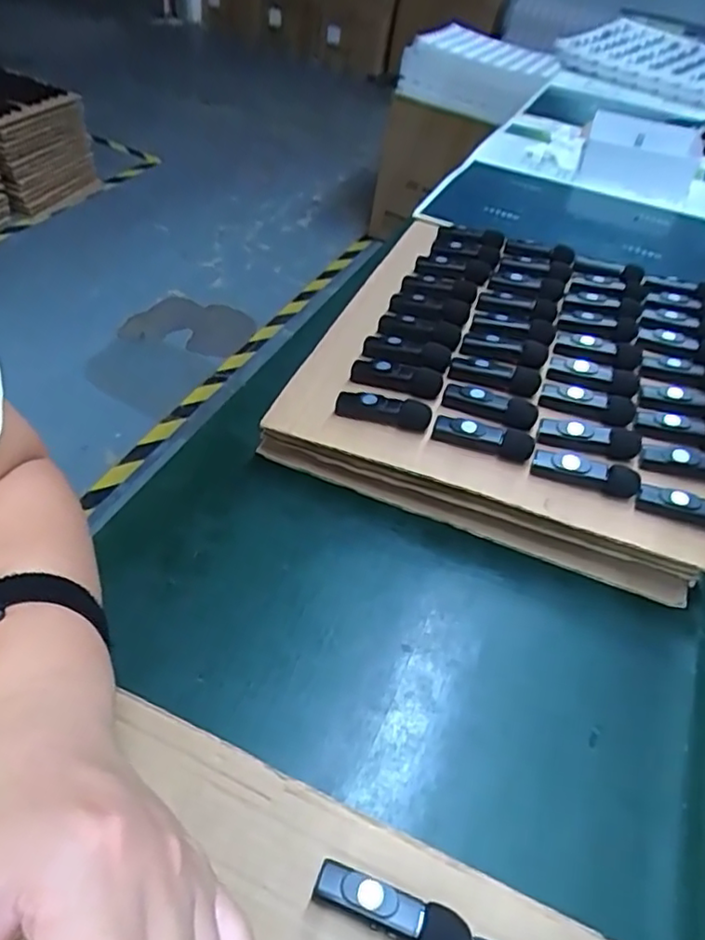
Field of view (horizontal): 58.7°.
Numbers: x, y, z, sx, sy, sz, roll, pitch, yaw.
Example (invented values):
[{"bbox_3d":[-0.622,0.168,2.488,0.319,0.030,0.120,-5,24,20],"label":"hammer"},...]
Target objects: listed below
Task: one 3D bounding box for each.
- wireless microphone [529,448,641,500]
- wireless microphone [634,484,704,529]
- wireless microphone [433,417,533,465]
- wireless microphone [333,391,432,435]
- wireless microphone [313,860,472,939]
[{"bbox_3d":[0.145,0.002,0.391,0.064,0.017,0.014,16,47,4],"label":"wireless microphone"},{"bbox_3d":[0.205,0.024,0.376,0.063,0.019,0.012,20,47,8],"label":"wireless microphone"},{"bbox_3d":[0.085,-0.022,0.407,0.064,0.018,0.014,16,47,4],"label":"wireless microphone"},{"bbox_3d":[0.021,-0.042,0.422,0.064,0.016,0.012,17,47,6],"label":"wireless microphone"},{"bbox_3d":[0.016,0.183,0.259,0.065,0.016,0.017,18,46,10],"label":"wireless microphone"}]

